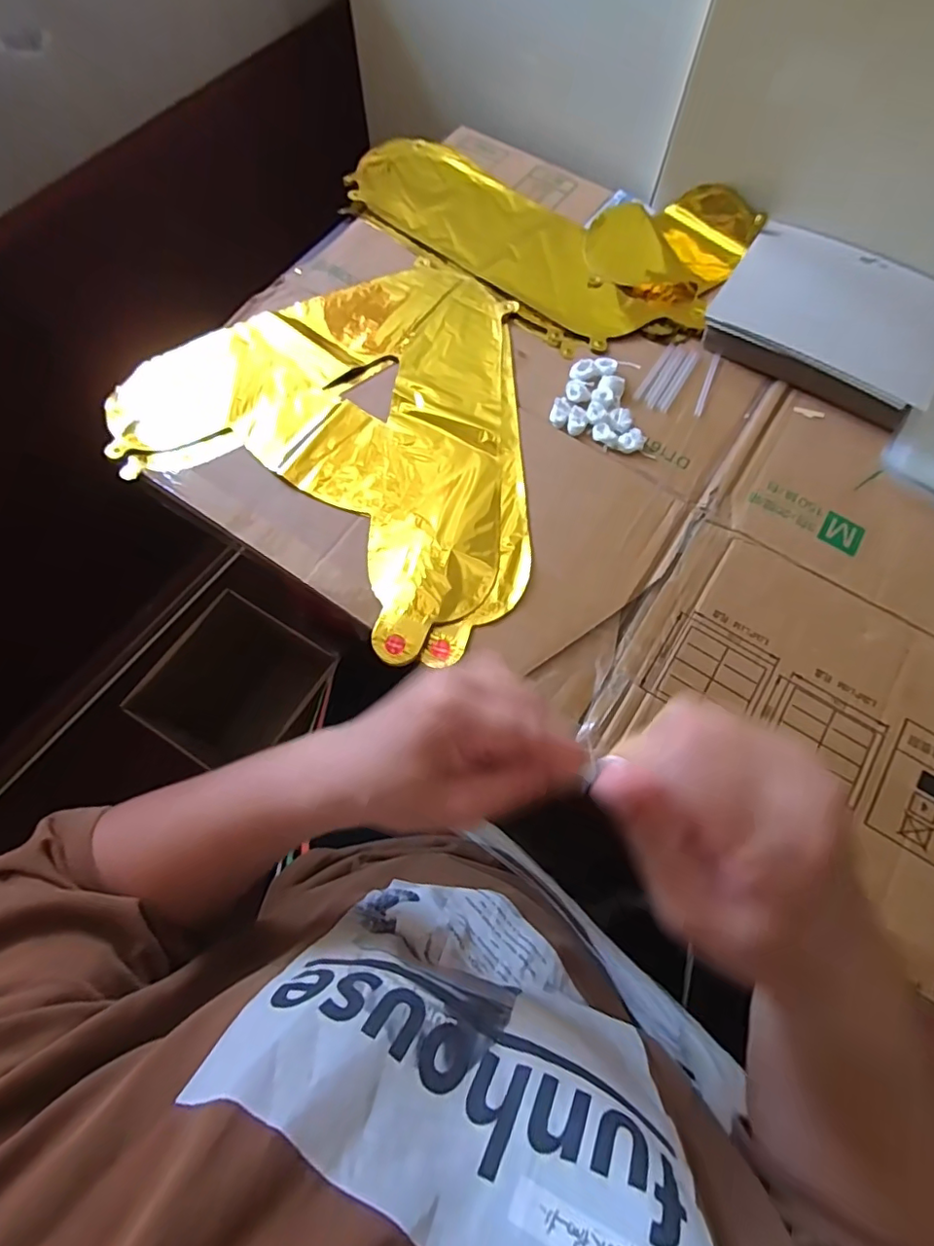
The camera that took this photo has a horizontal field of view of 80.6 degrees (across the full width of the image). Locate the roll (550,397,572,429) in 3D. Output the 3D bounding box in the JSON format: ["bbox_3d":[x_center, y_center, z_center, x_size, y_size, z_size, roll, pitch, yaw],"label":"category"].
[{"bbox_3d":[0.085,-0.191,0.498,0.016,0.007,0.027,17,72,5],"label":"roll"}]

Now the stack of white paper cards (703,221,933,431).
[{"bbox_3d":[0.353,-0.294,0.527,0.202,0.025,0.170,31,74,10],"label":"stack of white paper cards"}]

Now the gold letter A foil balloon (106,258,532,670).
[{"bbox_3d":[-0.086,-0.200,0.496,0.407,0.012,0.343,34,74,11],"label":"gold letter A foil balloon"}]

